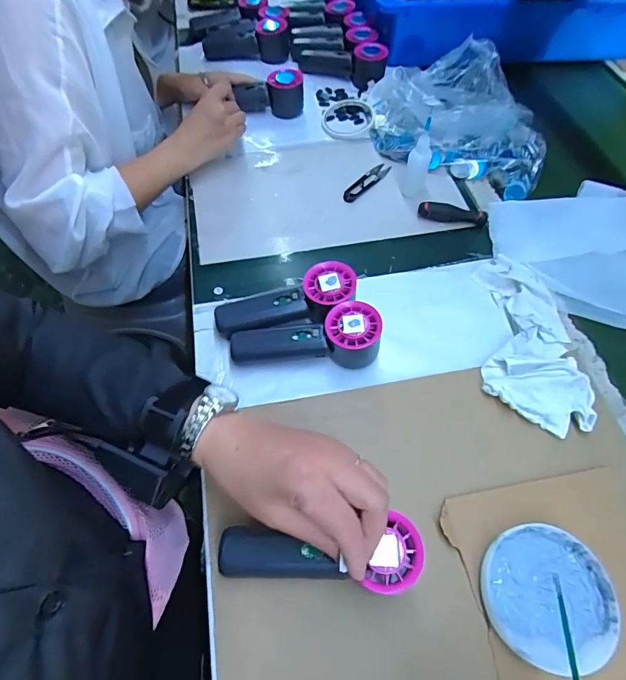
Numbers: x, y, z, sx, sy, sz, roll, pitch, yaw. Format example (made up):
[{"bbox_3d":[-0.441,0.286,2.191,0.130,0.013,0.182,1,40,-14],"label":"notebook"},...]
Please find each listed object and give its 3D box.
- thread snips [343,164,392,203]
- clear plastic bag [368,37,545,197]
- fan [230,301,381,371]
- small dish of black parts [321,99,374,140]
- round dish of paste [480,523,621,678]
[{"bbox_3d":[0.079,-0.234,0.610,0.020,0.011,0.104,34,64,19],"label":"thread snips"},{"bbox_3d":[0.220,-0.341,0.636,0.275,0.092,0.202,15,60,9],"label":"clear plastic bag"},{"bbox_3d":[-0.008,-0.002,0.440,0.155,0.049,0.058,0,59,0],"label":"fan"},{"bbox_3d":[0.057,-0.366,0.690,0.081,0.018,0.098,2,59,1],"label":"small dish of black parts"},{"bbox_3d":[0.189,0.204,0.337,0.098,0.018,0.097,0,59,0],"label":"round dish of paste"}]

